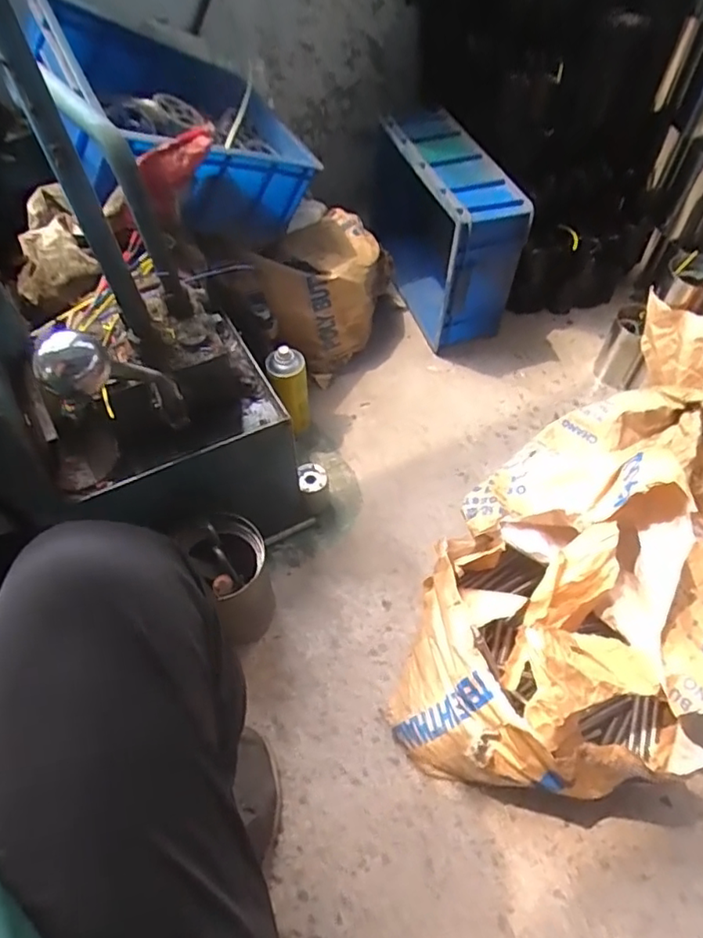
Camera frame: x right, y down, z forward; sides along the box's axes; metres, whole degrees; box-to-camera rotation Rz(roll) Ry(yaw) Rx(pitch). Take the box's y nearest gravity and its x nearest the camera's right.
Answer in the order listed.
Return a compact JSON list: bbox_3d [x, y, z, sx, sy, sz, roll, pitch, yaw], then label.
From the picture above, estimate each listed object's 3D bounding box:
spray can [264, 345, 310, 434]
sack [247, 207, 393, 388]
[{"bbox_3d":[-0.103,-0.136,1.025,0.060,0.178,0.055,-1,54,1],"label":"spray can"},{"bbox_3d":[-0.055,-0.322,1.150,0.180,0.216,0.298,26,59,18],"label":"sack"}]

